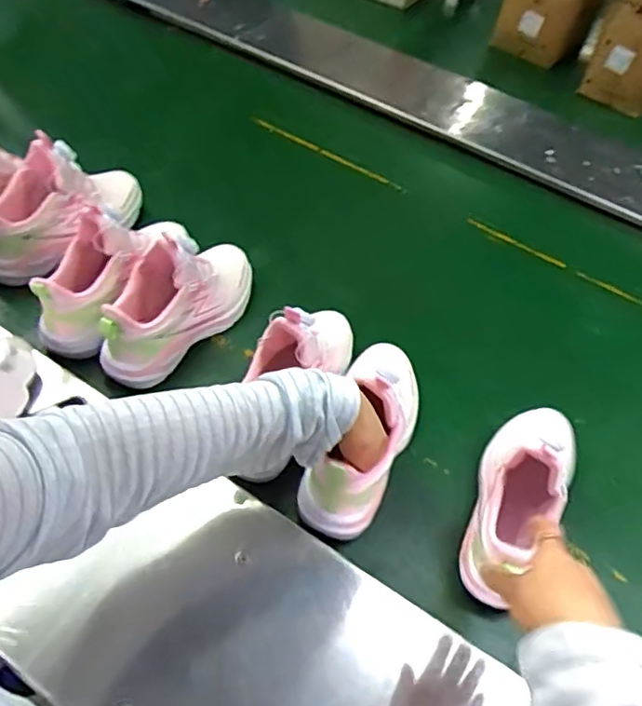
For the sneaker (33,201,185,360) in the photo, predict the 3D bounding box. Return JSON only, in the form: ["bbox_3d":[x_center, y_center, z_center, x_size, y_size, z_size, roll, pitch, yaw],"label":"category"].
[{"bbox_3d":[-0.253,-0.102,0.734,0.108,0.123,0.218,20,62,12],"label":"sneaker"}]

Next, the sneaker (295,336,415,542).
[{"bbox_3d":[0.057,0.060,0.637,0.088,0.137,0.239,17,53,9],"label":"sneaker"}]

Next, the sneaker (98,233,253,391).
[{"bbox_3d":[-0.166,-0.078,0.739,0.093,0.133,0.244,32,52,21],"label":"sneaker"}]

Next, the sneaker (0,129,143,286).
[{"bbox_3d":[-0.343,-0.204,0.815,0.079,0.145,0.245,31,52,20],"label":"sneaker"}]

